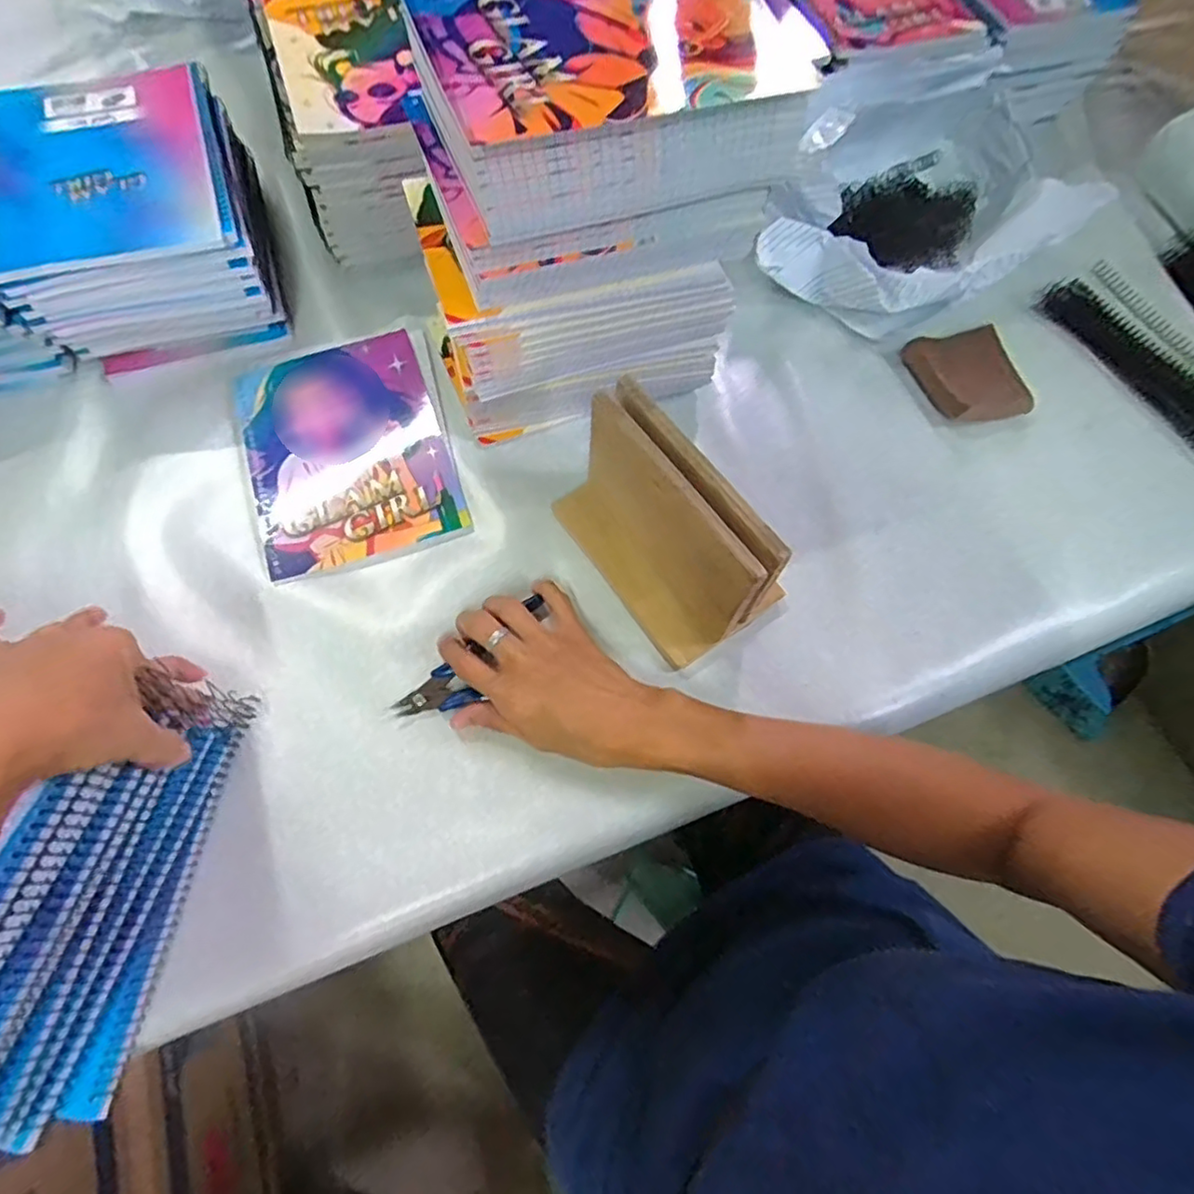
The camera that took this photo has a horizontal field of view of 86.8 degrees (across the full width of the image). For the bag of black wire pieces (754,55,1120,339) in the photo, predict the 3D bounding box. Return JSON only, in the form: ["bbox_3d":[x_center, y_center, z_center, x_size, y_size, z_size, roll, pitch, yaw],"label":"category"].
[{"bbox_3d":[0.279,-0.353,0.565,0.305,0.107,0.197,-28,69,-15],"label":"bag of black wire pieces"}]

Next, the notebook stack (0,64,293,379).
[{"bbox_3d":[-0.363,-0.292,0.505,0.170,0.122,0.195,-16,67,-10],"label":"notebook stack"}]

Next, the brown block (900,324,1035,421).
[{"bbox_3d":[0.320,-0.190,0.544,0.084,0.023,0.086,-12,66,-8],"label":"brown block"}]

